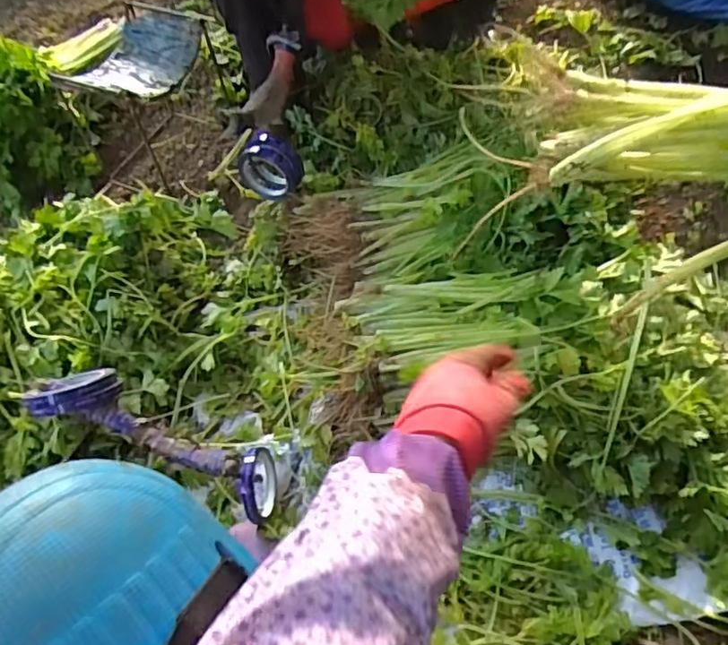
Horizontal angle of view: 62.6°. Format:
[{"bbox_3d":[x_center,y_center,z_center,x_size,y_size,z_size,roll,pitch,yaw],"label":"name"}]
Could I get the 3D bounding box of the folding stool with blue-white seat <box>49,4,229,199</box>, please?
[{"bbox_3d":[-0.392,-0.375,1.082,0.175,0.249,0.251,26,67,16],"label":"folding stool with blue-white seat"}]

